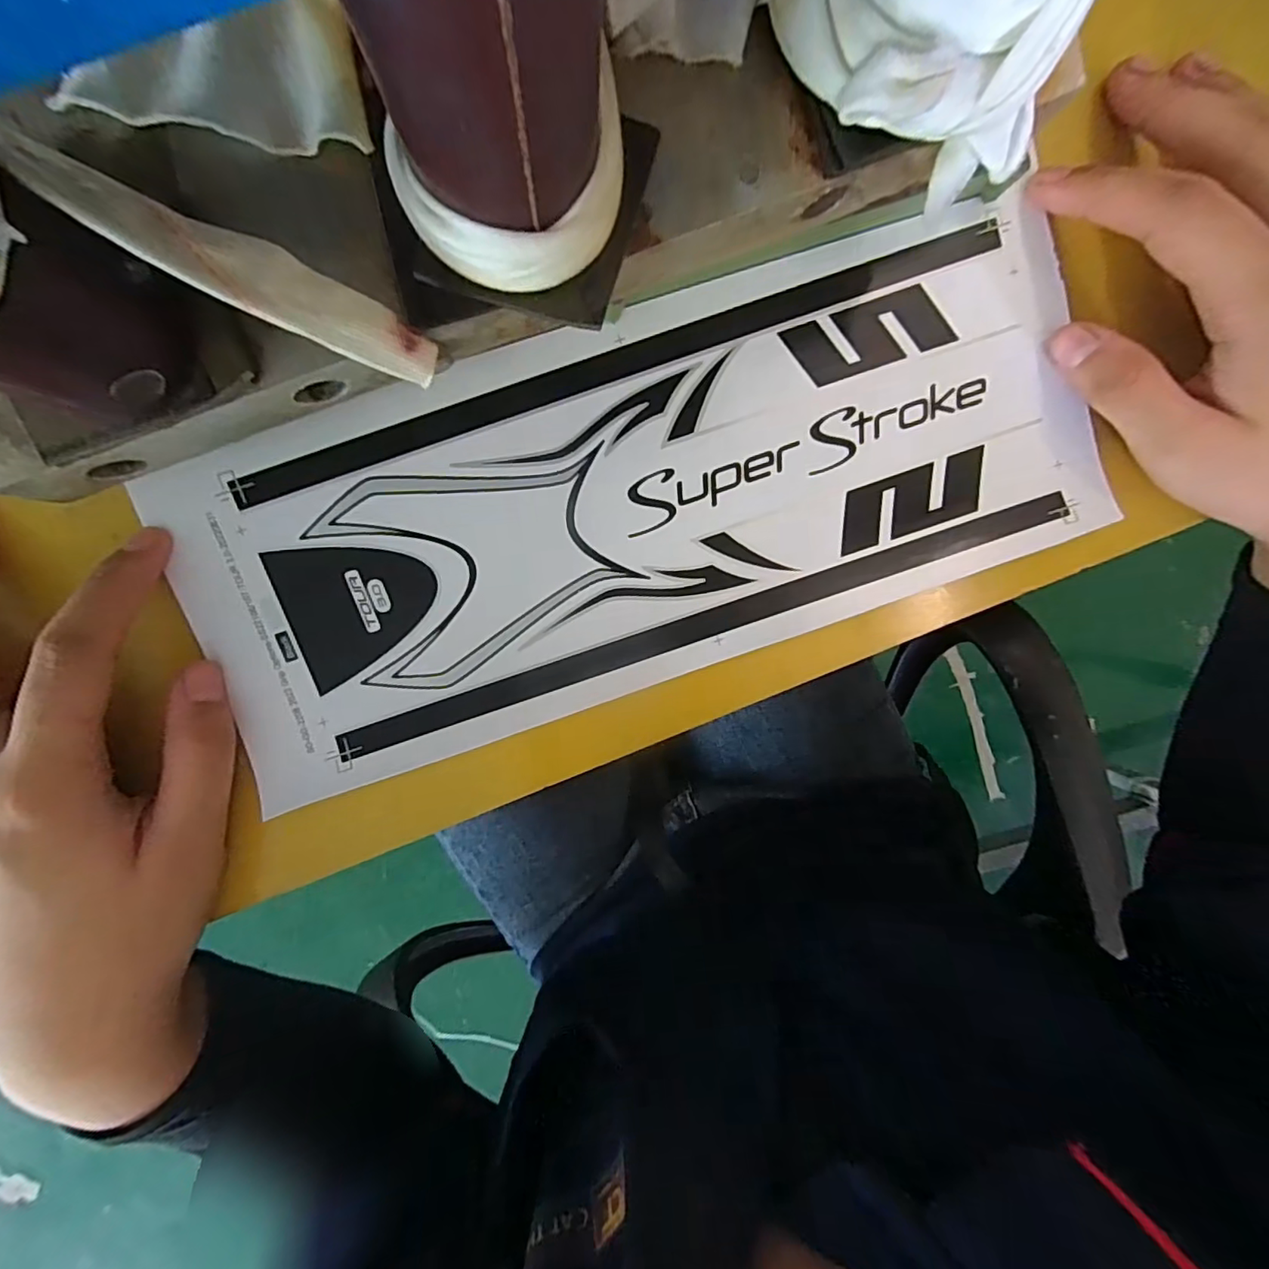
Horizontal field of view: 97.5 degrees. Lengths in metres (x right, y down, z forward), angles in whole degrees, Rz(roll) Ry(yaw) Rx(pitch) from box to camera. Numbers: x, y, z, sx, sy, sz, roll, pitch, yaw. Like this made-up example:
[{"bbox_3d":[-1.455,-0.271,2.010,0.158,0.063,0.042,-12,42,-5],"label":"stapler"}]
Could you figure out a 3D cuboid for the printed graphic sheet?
[{"bbox_3d":[0.005,-0.047,0.192,0.306,0.006,0.119,-19,97,-2],"label":"printed graphic sheet"}]

